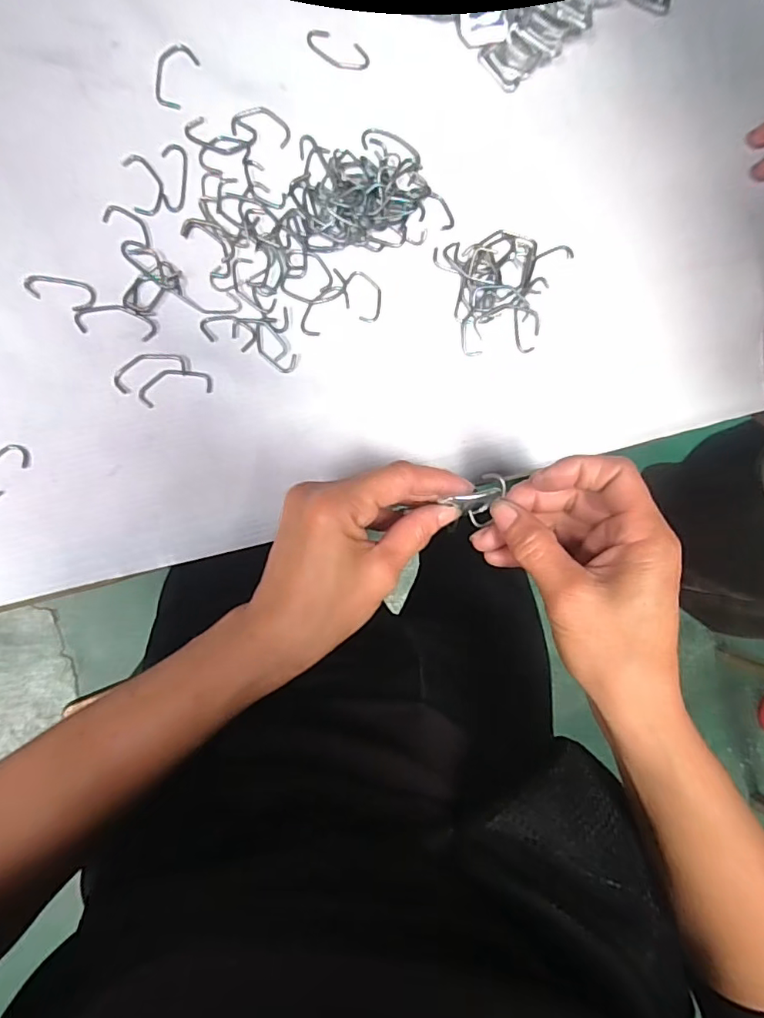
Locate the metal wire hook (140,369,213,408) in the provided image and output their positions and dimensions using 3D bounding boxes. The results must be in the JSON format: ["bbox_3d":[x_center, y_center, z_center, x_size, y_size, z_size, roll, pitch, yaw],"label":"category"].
[{"bbox_3d":[-0.116,-0.070,0.293,0.040,0.004,0.017,-17,94,-8],"label":"metal wire hook"}]

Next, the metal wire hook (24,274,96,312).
[{"bbox_3d":[-0.176,-0.119,0.284,0.035,0.004,0.016,11,90,-9],"label":"metal wire hook"}]

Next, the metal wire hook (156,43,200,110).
[{"bbox_3d":[-0.116,-0.242,0.290,0.019,0.004,0.034,26,88,-9],"label":"metal wire hook"}]

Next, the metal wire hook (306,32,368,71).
[{"bbox_3d":[-0.026,-0.271,0.310,0.037,0.004,0.017,14,90,-9],"label":"metal wire hook"}]

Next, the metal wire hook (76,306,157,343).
[{"bbox_3d":[-0.148,-0.104,0.291,0.042,0.004,0.017,9,90,-9],"label":"metal wire hook"}]

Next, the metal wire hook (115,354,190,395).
[{"bbox_3d":[-0.128,-0.078,0.291,0.040,0.004,0.017,-21,95,-8],"label":"metal wire hook"}]

